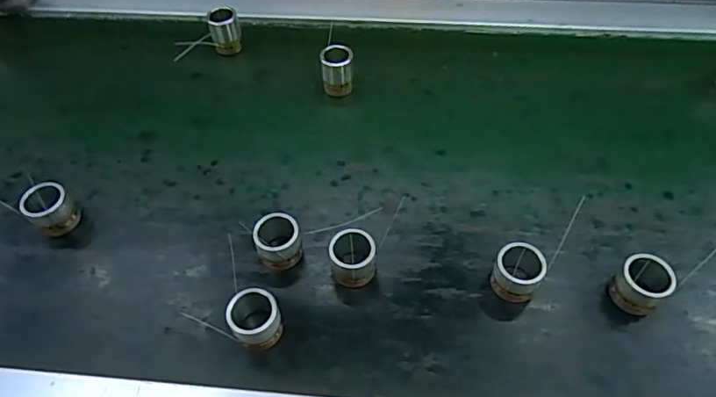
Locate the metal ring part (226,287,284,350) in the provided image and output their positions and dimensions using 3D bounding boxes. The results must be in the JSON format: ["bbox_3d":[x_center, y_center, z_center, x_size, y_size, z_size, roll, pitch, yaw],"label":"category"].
[{"bbox_3d":[-0.054,0.063,0.265,0.025,0.026,0.024,-20,55,-13],"label":"metal ring part"}]

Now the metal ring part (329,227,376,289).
[{"bbox_3d":[-0.003,0.034,0.282,0.025,0.026,0.025,-1,52,1],"label":"metal ring part"}]

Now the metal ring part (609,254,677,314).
[{"bbox_3d":[0.147,0.046,0.266,0.022,0.026,0.024,-1,52,1],"label":"metal ring part"}]

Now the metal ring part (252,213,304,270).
[{"bbox_3d":[-0.046,0.026,0.293,0.024,0.025,0.026,-1,52,1],"label":"metal ring part"}]

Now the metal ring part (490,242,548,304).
[{"bbox_3d":[0.086,0.039,0.272,0.024,0.029,0.027,30,59,22],"label":"metal ring part"}]

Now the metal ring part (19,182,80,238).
[{"bbox_3d":[-0.186,0.006,0.310,0.021,0.025,0.025,34,61,25],"label":"metal ring part"}]

